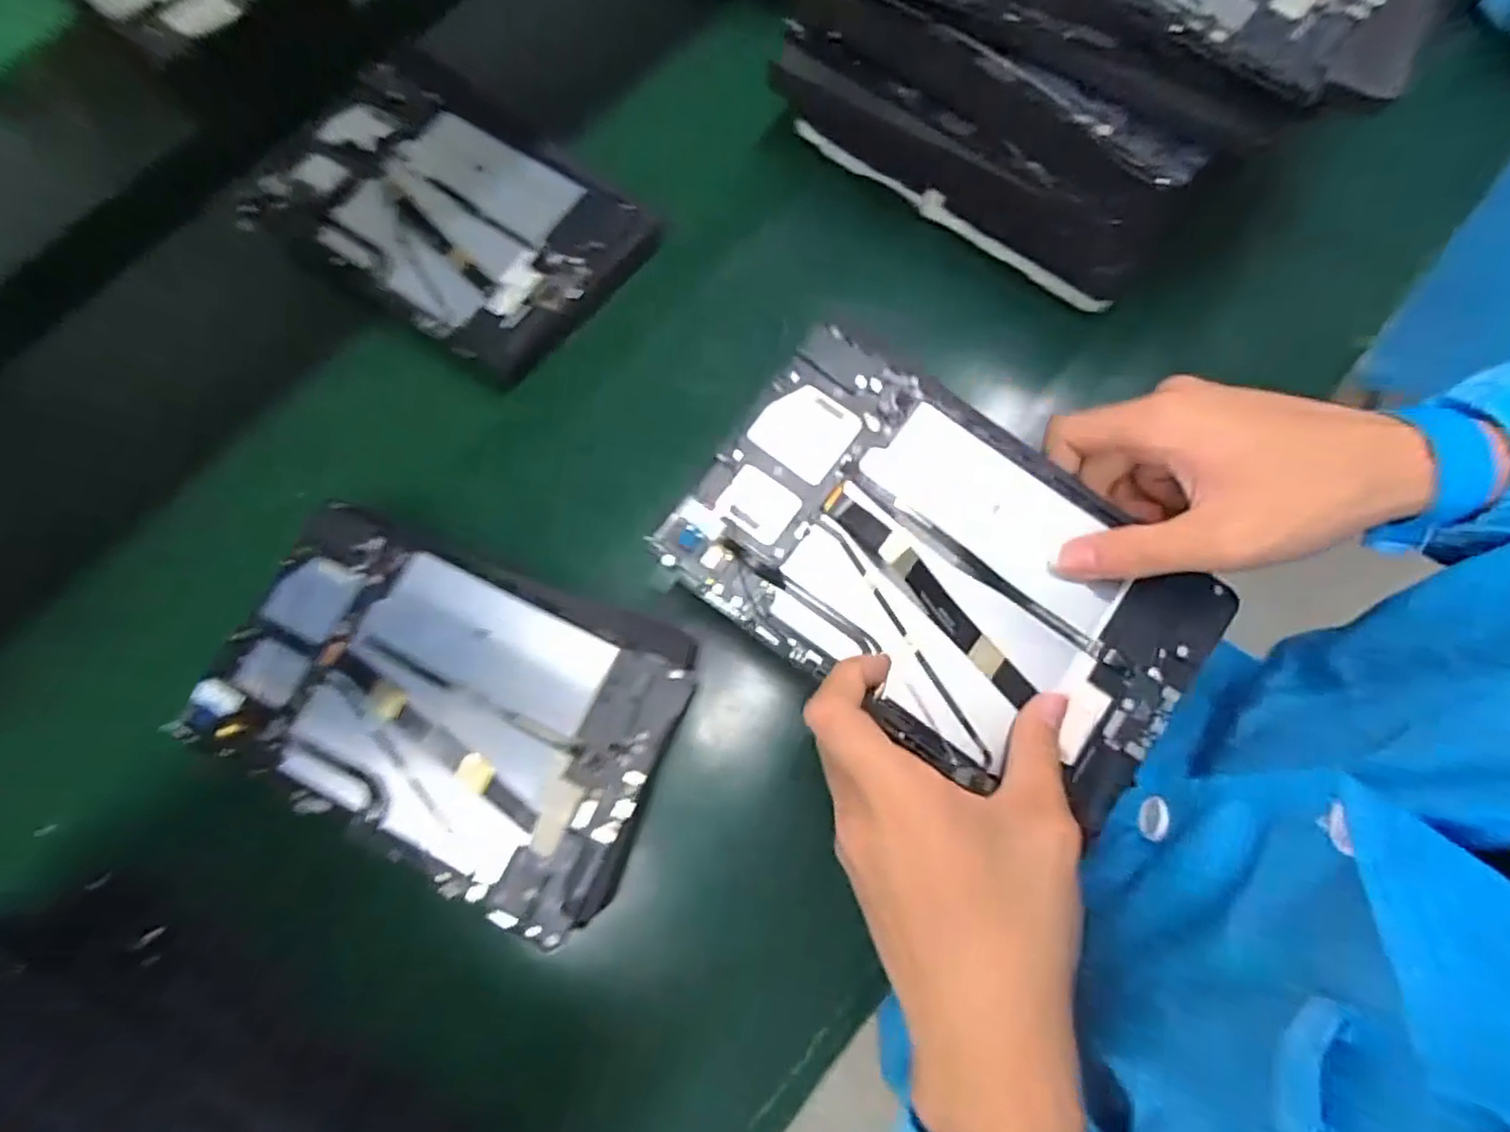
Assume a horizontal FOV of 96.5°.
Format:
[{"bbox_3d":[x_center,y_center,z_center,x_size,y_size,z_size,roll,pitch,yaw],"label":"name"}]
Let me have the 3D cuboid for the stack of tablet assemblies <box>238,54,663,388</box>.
[{"bbox_3d":[-0.206,-0.237,0.455,0.248,0.021,0.161,36,78,10],"label":"stack of tablet assemblies"}]

